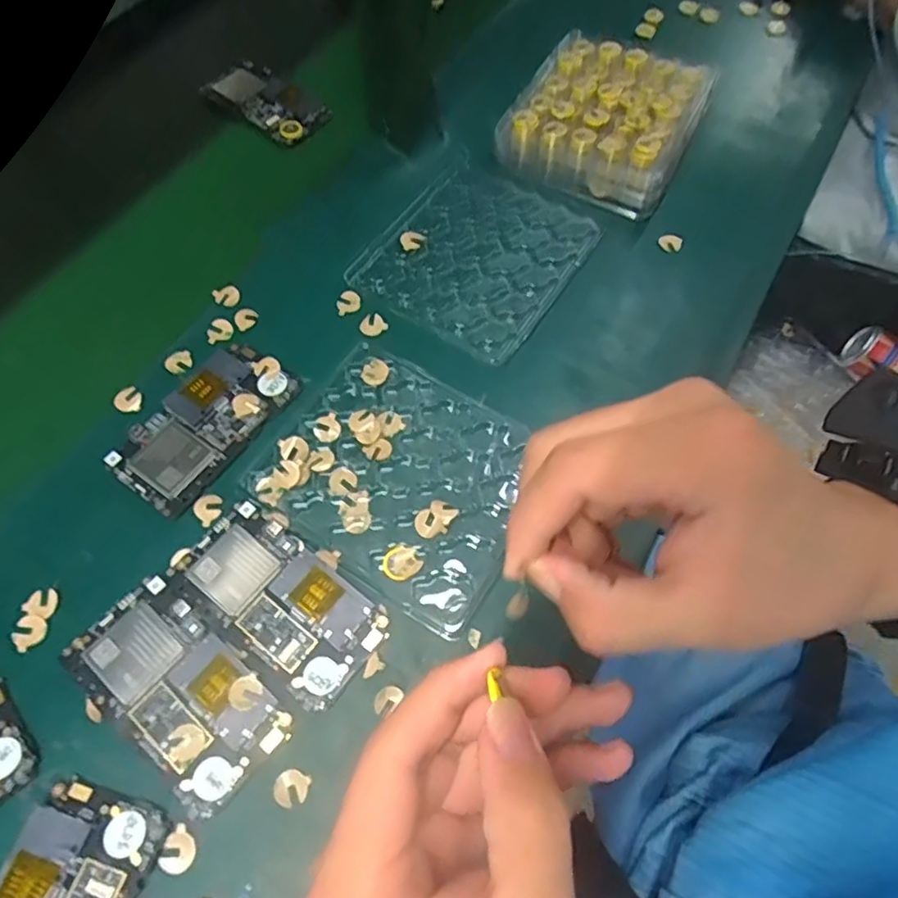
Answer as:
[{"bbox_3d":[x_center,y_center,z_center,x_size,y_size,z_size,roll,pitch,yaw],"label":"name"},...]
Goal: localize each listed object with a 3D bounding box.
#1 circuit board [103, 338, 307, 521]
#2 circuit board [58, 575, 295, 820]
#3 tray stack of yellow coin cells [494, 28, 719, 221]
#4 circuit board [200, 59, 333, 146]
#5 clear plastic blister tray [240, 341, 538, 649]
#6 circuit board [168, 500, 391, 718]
[{"bbox_3d":[-0.164,-0.019,0.422,0.066,0.007,0.125,32,67,15],"label":"circuit board"},{"bbox_3d":[-0.150,0.132,0.345,0.124,0.004,0.065,37,69,17],"label":"circuit board"},{"bbox_3d":[0.135,-0.291,0.542,0.149,0.041,0.162,23,65,11],"label":"tray stack of yellow coin cells"},{"bbox_3d":[-0.173,-0.333,0.595,0.121,0.020,0.057,37,68,17],"label":"circuit board"},{"bbox_3d":[-0.029,0.015,0.410,0.167,0.010,0.143,31,67,15],"label":"clear plastic blister tray"},{"bbox_3d":[-0.099,0.088,0.367,0.124,0.006,0.064,35,68,16],"label":"circuit board"}]

